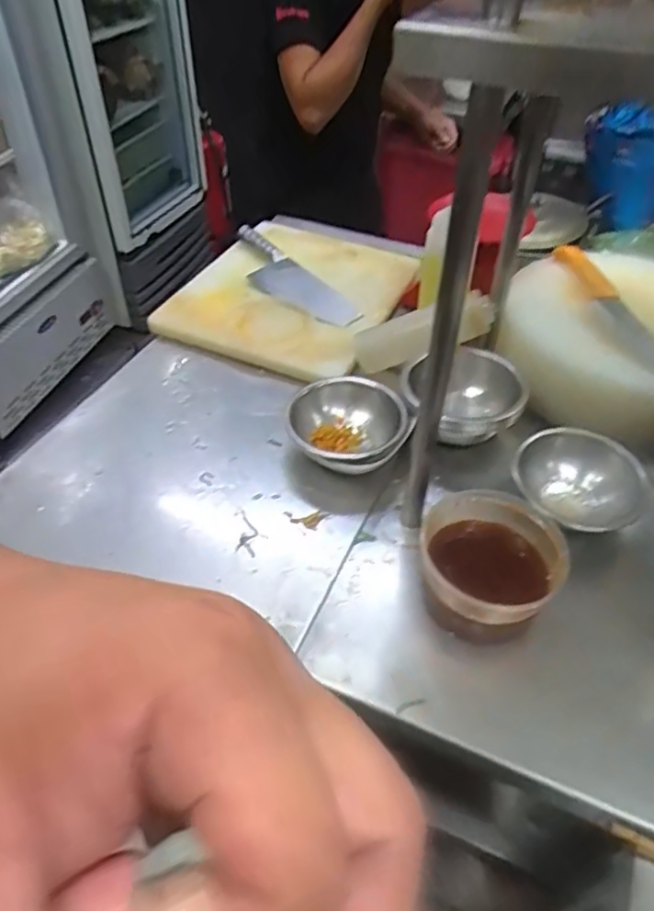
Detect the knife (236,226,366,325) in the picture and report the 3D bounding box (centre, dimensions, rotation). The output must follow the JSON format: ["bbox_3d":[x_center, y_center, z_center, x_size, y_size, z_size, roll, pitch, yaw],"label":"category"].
[{"bbox_3d":[-0.077,-0.316,1.090,0.092,0.032,0.321,-29,53,-27],"label":"knife"}]

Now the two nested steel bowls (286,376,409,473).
[{"bbox_3d":[0.023,-0.037,0.824,0.148,0.092,0.136,1,45,-1],"label":"two nested steel bowls"}]

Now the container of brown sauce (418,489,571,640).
[{"bbox_3d":[0.174,0.121,0.669,0.139,0.083,0.141,-3,45,-5],"label":"container of brown sauce"}]

